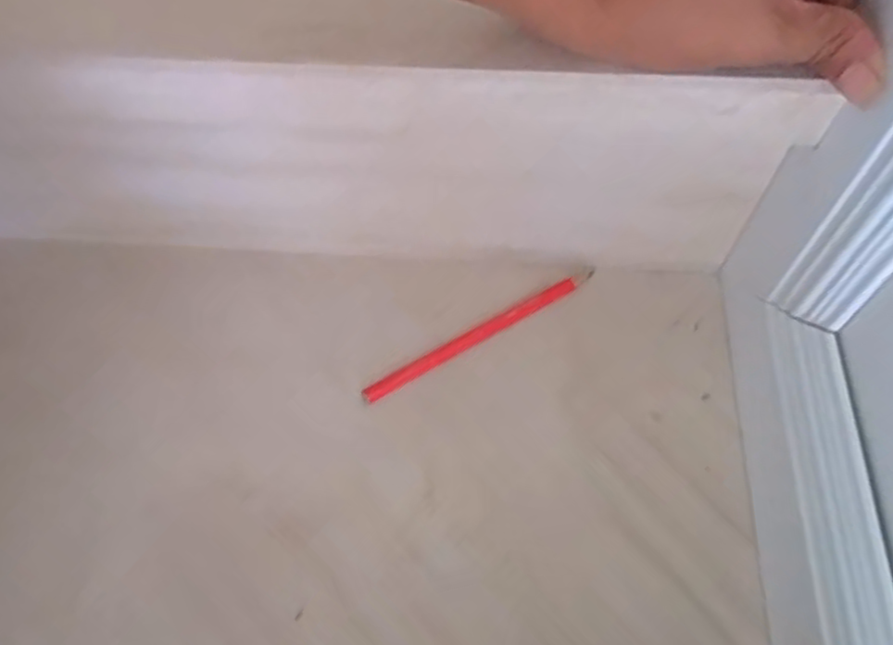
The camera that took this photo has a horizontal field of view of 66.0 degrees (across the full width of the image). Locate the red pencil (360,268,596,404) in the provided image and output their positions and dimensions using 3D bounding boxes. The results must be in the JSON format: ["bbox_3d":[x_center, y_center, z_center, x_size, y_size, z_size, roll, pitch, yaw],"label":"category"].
[{"bbox_3d":[0.022,0.006,0.437,0.169,0.006,0.011,-29,66,-13],"label":"red pencil"}]

